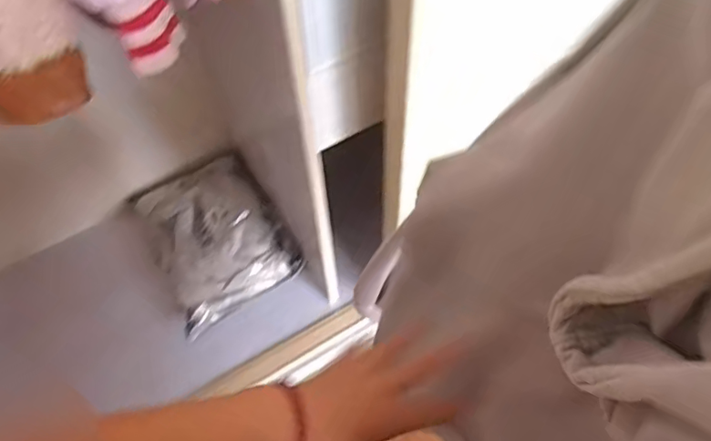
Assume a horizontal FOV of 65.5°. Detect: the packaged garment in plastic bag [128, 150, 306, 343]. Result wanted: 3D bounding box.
[{"bbox_3d":[-0.327,0.024,1.281,0.279,0.085,0.371,-28,59,-15],"label":"packaged garment in plastic bag"}]

